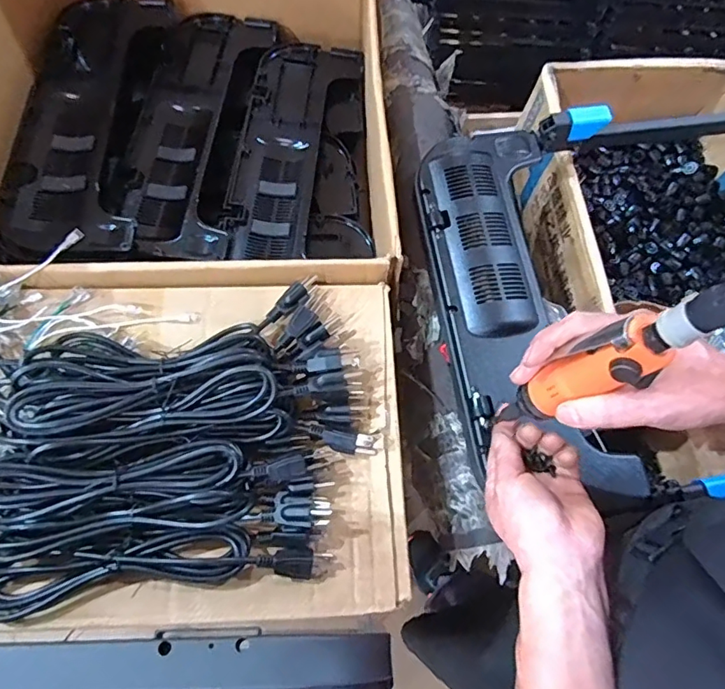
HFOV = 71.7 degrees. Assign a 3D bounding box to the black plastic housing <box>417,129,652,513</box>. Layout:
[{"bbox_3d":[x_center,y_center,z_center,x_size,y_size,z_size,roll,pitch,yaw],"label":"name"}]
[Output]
[{"bbox_3d":[0.174,-0.049,0.584,0.165,0.058,0.467,-9,73,-5],"label":"black plastic housing"}]

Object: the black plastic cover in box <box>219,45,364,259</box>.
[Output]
[{"bbox_3d":[-0.119,-0.318,0.784,0.147,0.034,0.429,13,71,2],"label":"black plastic cover in box"}]

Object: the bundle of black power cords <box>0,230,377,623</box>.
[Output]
[{"bbox_3d":[-0.227,0.065,0.496,0.445,0.061,0.337,-6,71,-4],"label":"bundle of black power cords"}]

